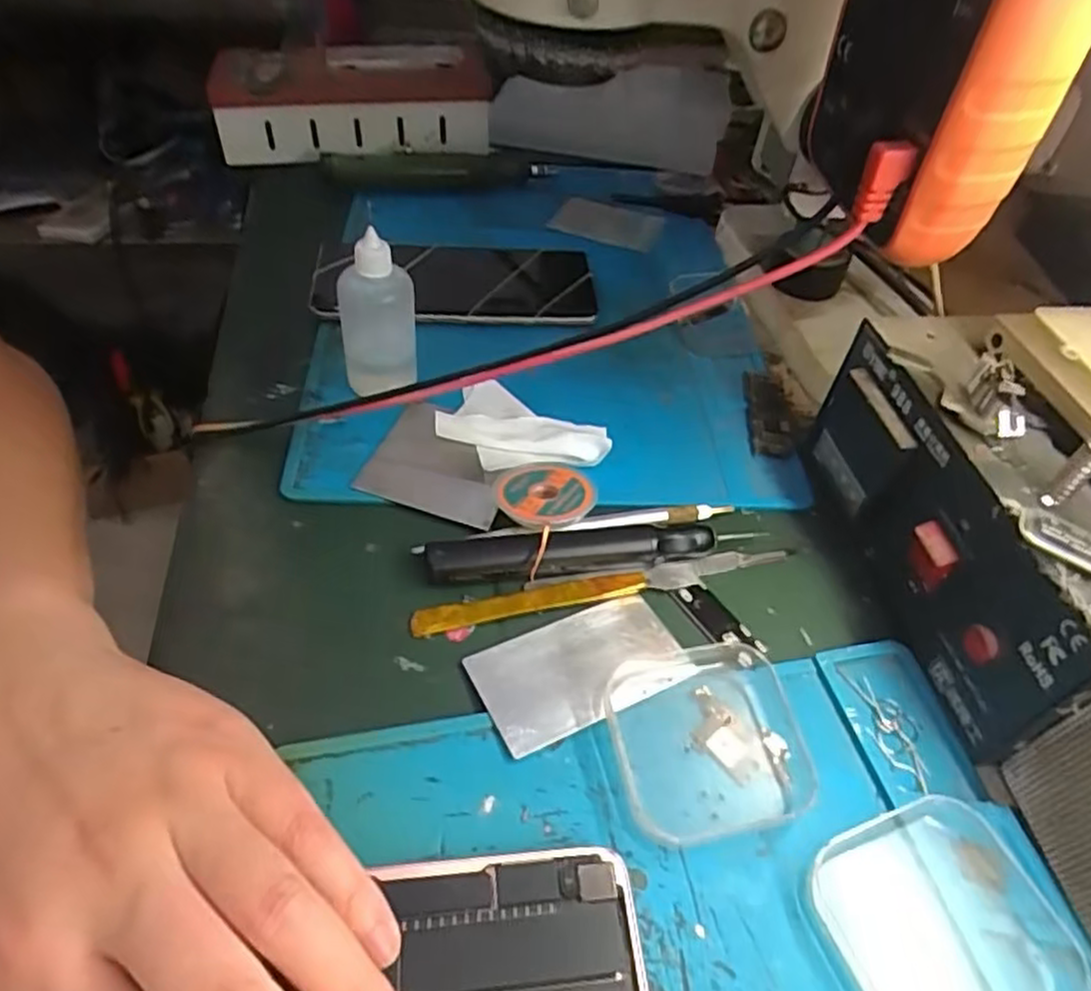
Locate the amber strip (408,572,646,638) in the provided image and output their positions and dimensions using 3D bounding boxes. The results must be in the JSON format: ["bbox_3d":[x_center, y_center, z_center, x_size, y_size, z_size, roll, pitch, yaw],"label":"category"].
[{"bbox_3d":[-0.006,0.043,0.298,0.097,0.006,0.010,-7,49,-12],"label":"amber strip"}]

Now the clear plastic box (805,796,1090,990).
[{"bbox_3d":[0.124,0.131,0.225,0.070,0.013,0.064,-15,51,-18],"label":"clear plastic box"}]

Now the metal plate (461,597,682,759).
[{"bbox_3d":[0.014,0.066,0.280,0.079,0.004,0.046,-17,46,-22],"label":"metal plate"}]

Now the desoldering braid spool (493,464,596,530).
[{"bbox_3d":[0.000,-0.002,0.326,0.043,0.008,0.043,3,47,-3],"label":"desoldering braid spool"}]

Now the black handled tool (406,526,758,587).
[{"bbox_3d":[0.020,0.023,0.311,0.141,0.018,0.019,-3,48,-9],"label":"black handled tool"}]

